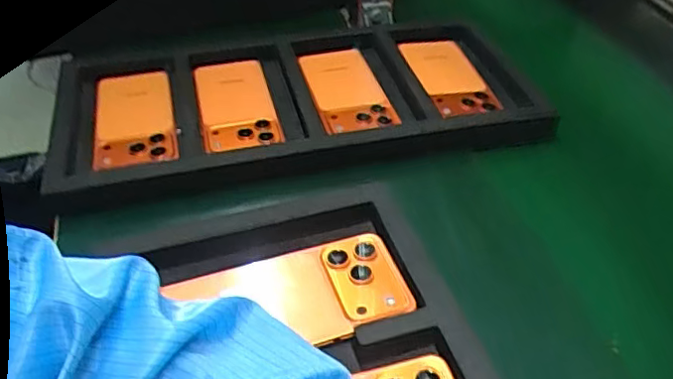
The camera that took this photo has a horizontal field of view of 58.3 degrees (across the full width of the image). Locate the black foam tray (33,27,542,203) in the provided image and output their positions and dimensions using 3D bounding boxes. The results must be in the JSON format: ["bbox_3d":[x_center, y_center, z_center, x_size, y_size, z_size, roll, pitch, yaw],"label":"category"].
[{"bbox_3d":[-0.037,-0.095,0.630,0.505,0.040,0.237,-6,42,-9],"label":"black foam tray"}]

